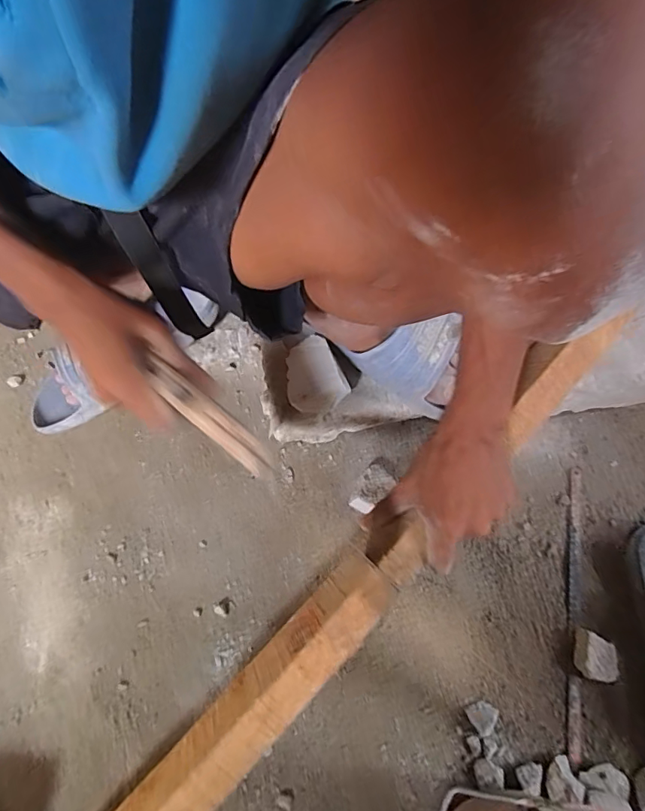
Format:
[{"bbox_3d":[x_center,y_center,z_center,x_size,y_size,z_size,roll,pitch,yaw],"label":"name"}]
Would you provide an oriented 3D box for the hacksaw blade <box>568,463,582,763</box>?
[{"bbox_3d":[0.260,0.199,0.481,0.014,0.006,0.280,10,67,8],"label":"hacksaw blade"}]

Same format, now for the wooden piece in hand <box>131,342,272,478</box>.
[{"bbox_3d":[-0.085,0.009,0.351,0.117,0.012,0.022,42,74,0],"label":"wooden piece in hand"}]

